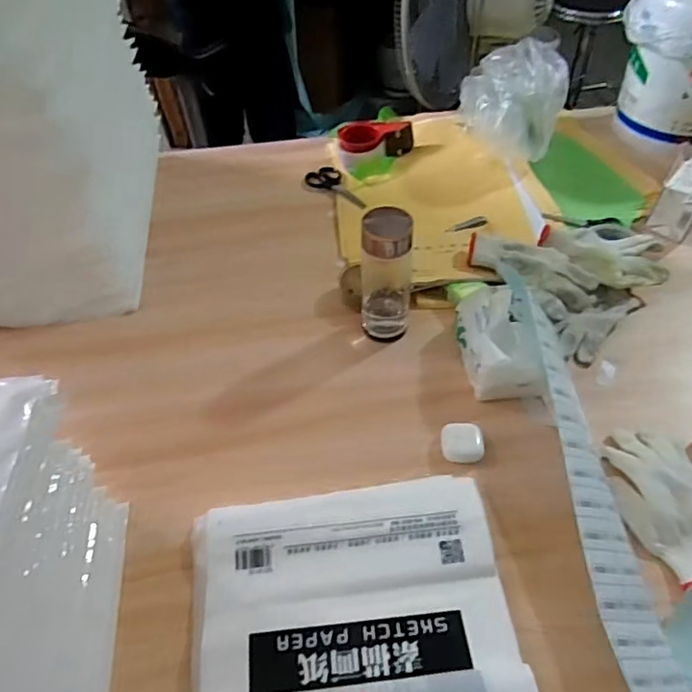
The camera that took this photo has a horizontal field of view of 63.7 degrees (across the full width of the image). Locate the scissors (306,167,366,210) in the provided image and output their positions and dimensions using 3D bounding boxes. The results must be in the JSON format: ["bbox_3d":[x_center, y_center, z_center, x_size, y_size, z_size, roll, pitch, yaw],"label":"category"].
[{"bbox_3d":[-0.018,-0.291,1.033,0.063,0.009,0.145,-29,55,-20],"label":"scissors"}]

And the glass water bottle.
[{"bbox_3d":[0.054,-0.092,0.741,0.064,0.181,0.059,5,50,7],"label":"glass water bottle"}]

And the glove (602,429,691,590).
[{"bbox_3d":[0.354,0.167,0.616,0.099,0.025,0.182,-5,50,-1],"label":"glove"}]

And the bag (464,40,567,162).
[{"bbox_3d":[0.289,-0.430,0.991,0.158,0.172,0.153,3,50,5],"label":"bag"}]

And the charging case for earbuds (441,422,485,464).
[{"bbox_3d":[0.142,0.118,0.677,0.049,0.019,0.047,-1,50,2],"label":"charging case for earbuds"}]

